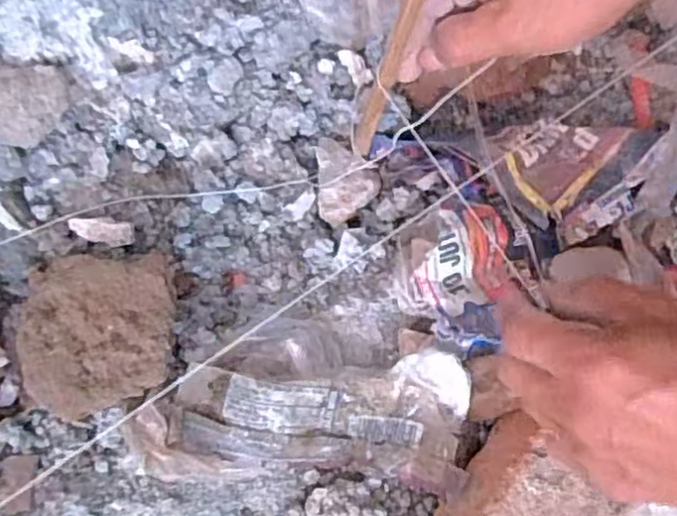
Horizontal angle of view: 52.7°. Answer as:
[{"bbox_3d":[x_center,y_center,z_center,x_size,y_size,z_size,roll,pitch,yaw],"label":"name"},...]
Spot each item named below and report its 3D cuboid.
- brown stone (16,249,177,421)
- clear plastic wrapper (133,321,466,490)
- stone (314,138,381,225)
[{"bbox_3d":[-0.124,0.037,0.356,0.084,0.042,0.092,-1,74,-3],"label":"brown stone"},{"bbox_3d":[-0.016,0.074,0.354,0.161,0.030,0.079,4,74,-2],"label":"clear plastic wrapper"},{"bbox_3d":[0.006,-0.051,0.433,0.038,0.020,0.062,-3,74,-4],"label":"stone"}]

